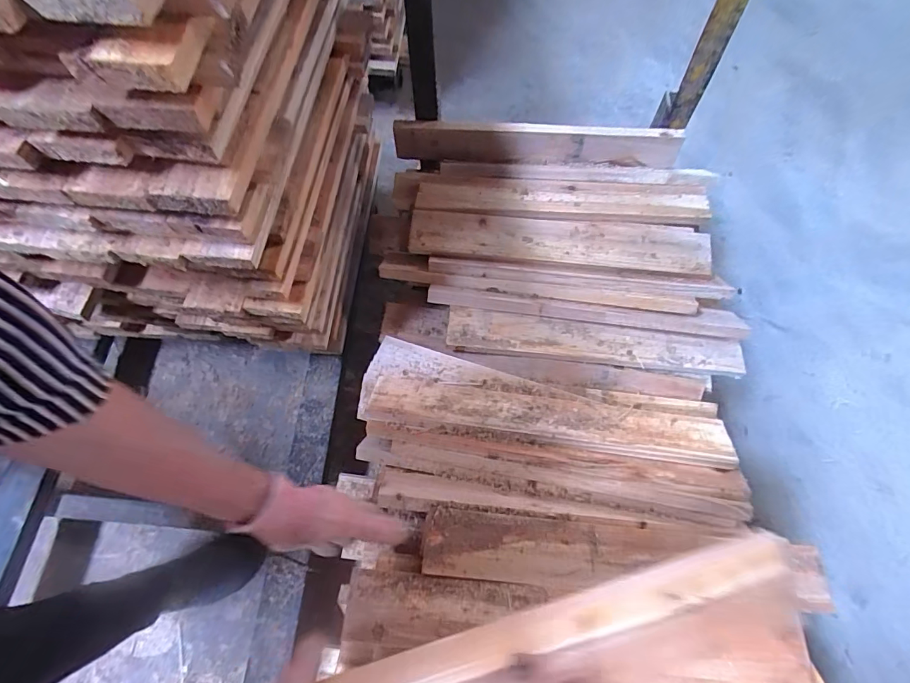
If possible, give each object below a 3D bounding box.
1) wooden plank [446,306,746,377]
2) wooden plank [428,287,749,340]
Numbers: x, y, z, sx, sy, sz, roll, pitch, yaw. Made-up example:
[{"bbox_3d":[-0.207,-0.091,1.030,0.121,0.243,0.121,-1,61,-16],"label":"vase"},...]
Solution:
[{"bbox_3d":[0.227,0.001,0.717,0.477,0.026,0.064,6,68,1],"label":"wooden plank"},{"bbox_3d":[0.211,-0.052,0.715,0.508,0.026,0.049,6,67,1],"label":"wooden plank"}]

